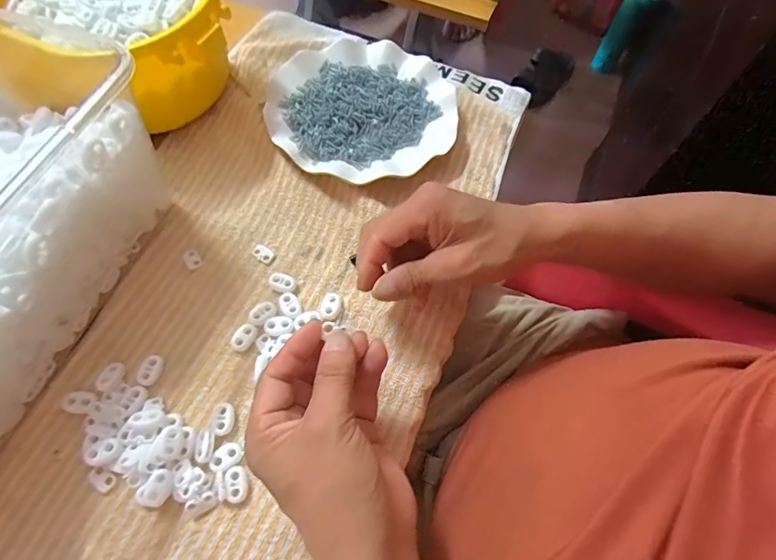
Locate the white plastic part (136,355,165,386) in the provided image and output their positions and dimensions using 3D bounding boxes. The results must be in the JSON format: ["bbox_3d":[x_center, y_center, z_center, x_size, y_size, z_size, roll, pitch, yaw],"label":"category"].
[{"bbox_3d":[-0.176,0.066,0.326,0.016,0.004,0.022,9,63,1],"label":"white plastic part"}]

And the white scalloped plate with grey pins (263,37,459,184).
[{"bbox_3d":[-0.024,-0.170,0.443,0.179,0.024,0.178,1,63,-2],"label":"white scalloped plate with grey pins"}]

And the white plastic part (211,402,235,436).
[{"bbox_3d":[-0.117,0.098,0.313,0.015,0.006,0.023,-8,63,-7],"label":"white plastic part"}]

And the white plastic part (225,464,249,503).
[{"bbox_3d":[-0.100,0.135,0.292,0.014,0.004,0.023,-10,64,-8],"label":"white plastic part"}]

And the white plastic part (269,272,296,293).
[{"bbox_3d":[-0.087,0.003,0.363,0.023,0.006,0.016,25,64,10],"label":"white plastic part"}]

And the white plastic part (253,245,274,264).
[{"bbox_3d":[-0.106,-0.023,0.376,0.020,0.004,0.012,36,66,14],"label":"white plastic part"}]

